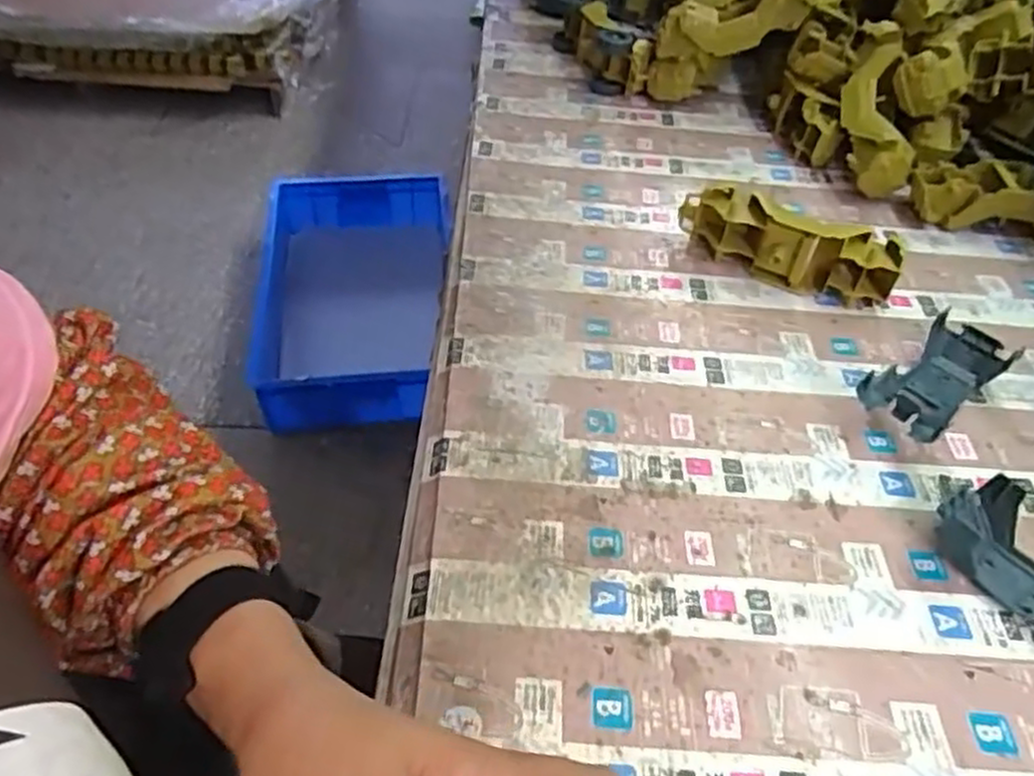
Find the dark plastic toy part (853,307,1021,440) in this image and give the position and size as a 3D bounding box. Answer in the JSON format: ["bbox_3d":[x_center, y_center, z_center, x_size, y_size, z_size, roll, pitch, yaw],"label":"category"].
[{"bbox_3d":[0.293,-0.005,0.525,0.129,0.034,0.055,-30,54,-30],"label":"dark plastic toy part"}]

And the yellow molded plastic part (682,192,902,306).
[{"bbox_3d":[0.217,-0.117,0.608,0.173,0.058,0.036,21,47,16],"label":"yellow molded plastic part"}]

